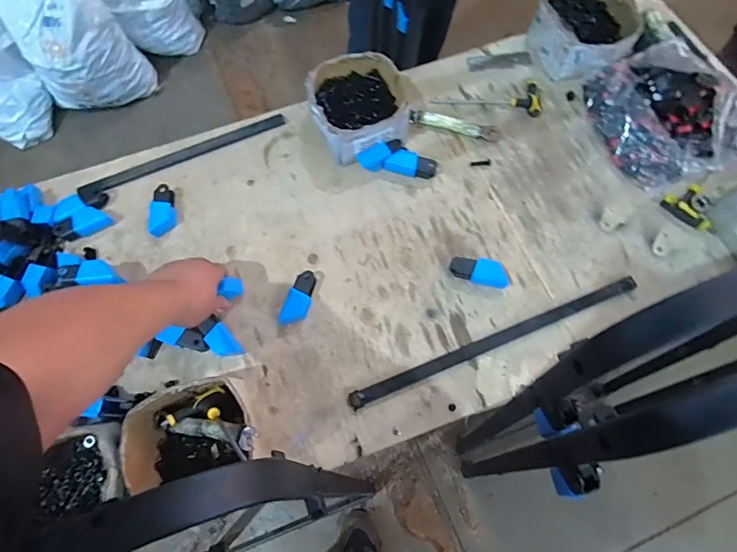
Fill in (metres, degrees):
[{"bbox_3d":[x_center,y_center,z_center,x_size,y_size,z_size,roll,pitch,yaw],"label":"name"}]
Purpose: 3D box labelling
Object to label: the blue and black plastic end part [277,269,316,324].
[{"bbox_3d":[-0.103,0.036,0.641,0.034,0.026,0.088,19,71,9],"label":"blue and black plastic end part"}]

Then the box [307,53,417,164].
[{"bbox_3d":[-0.020,-0.293,0.738,0.165,0.078,0.169,-25,69,-9],"label":"box"}]

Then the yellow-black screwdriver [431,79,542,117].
[{"bbox_3d":[0.219,-0.340,0.781,0.193,0.024,0.077,7,67,2],"label":"yellow-black screwdriver"}]

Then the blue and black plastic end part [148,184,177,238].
[{"bbox_3d":[-0.335,-0.108,0.699,0.037,0.025,0.084,-3,69,1],"label":"blue and black plastic end part"}]

